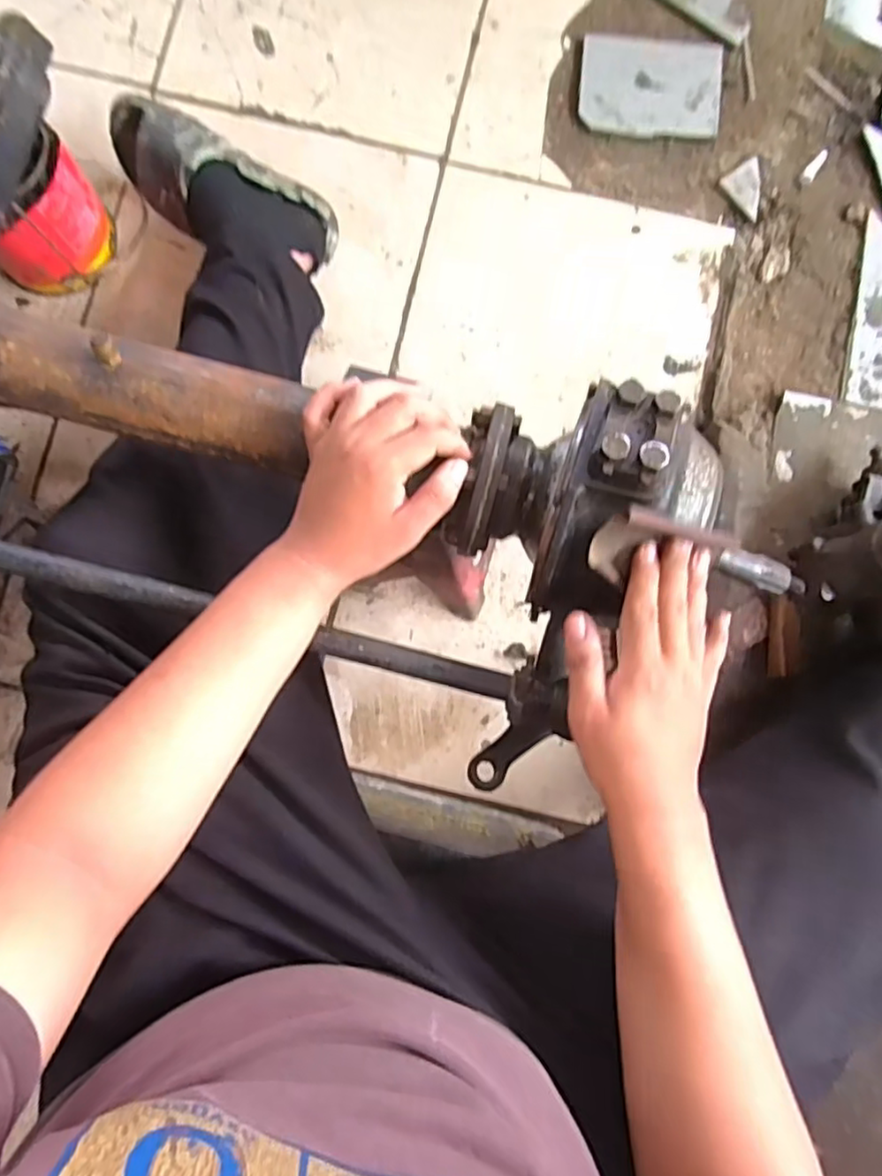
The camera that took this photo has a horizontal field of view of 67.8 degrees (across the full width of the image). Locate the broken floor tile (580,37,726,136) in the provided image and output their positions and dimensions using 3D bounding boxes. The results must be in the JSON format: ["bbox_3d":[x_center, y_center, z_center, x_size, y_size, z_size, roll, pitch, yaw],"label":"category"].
[{"bbox_3d":[0.283,-0.675,0.884,0.186,0.012,0.149,6,85,-1],"label":"broken floor tile"}]

